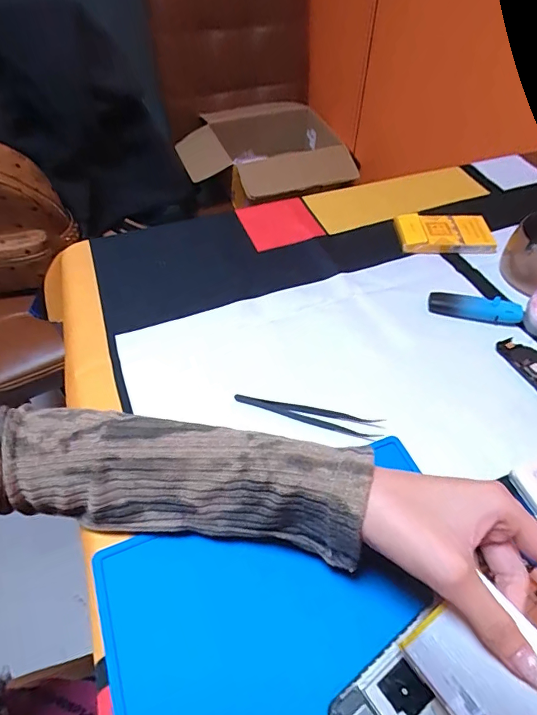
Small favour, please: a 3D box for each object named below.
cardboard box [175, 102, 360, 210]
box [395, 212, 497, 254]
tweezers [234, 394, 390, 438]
[{"bbox_3d":[-0.011,-0.512,1.053,0.382,0.116,0.259,-6,51,-5],"label":"cardboard box"},{"bbox_3d":[0.195,-0.138,0.482,0.101,0.017,0.054,0,51,1],"label":"box"},{"bbox_3d":[0.030,0.045,0.343,0.115,0.008,0.018,10,52,8],"label":"tweezers"}]

